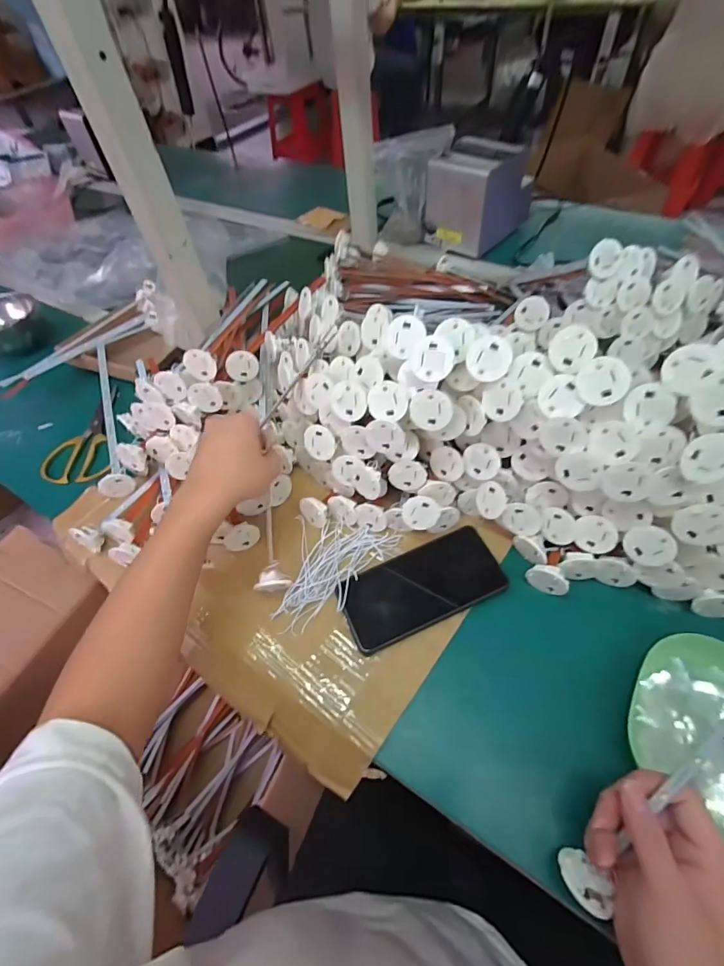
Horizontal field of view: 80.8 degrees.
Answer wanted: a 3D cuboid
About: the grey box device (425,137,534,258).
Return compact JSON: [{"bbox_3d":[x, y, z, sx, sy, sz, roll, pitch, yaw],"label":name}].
[{"bbox_3d":[0.221,-0.548,0.802,0.130,0.132,0.172,34,64,26],"label":"grey box device"}]

